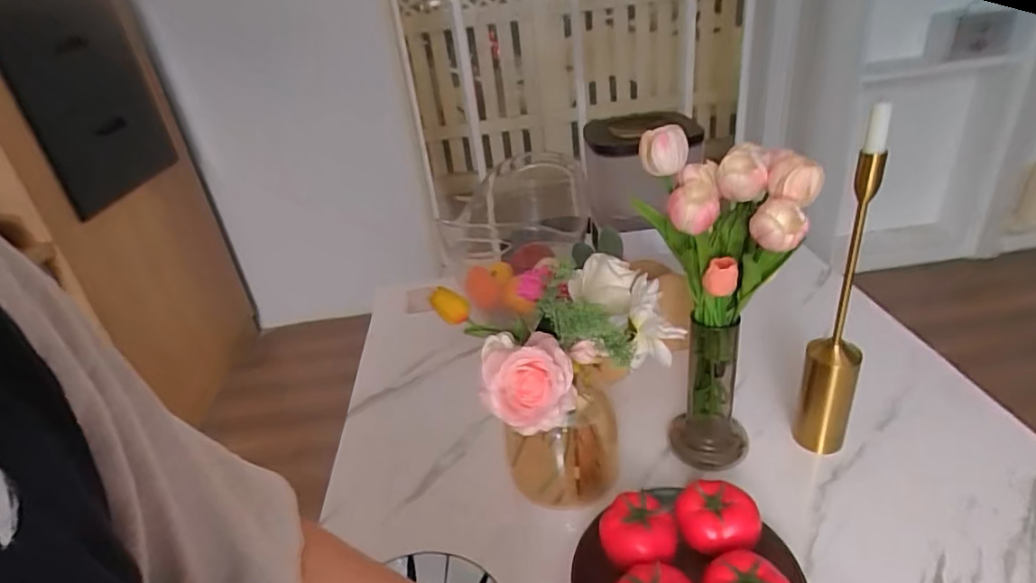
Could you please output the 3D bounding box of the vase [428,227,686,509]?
[{"bbox_3d":[0.051,0.118,0.654,0.190,0.299,0.158,-21,34,-23],"label":"vase"}]

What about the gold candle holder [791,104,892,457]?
[{"bbox_3d":[0.364,0.013,0.637,0.057,0.423,0.043,15,37,32],"label":"gold candle holder"}]

